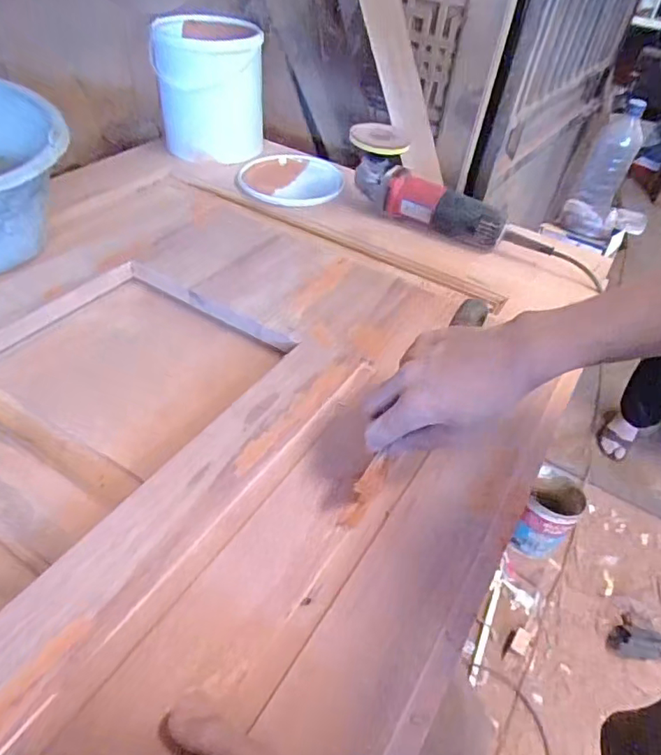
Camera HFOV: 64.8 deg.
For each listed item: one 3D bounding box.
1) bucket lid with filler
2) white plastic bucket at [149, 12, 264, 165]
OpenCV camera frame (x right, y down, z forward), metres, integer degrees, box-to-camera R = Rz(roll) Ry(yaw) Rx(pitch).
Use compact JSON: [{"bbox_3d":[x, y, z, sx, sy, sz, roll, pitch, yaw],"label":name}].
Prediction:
[{"bbox_3d":[-0.068,-0.333,0.882,0.171,0.019,0.171,3,44,-6],"label":"bucket lid with filler"},{"bbox_3d":[-0.208,-0.503,0.919,0.169,0.195,0.157,-1,45,-10],"label":"white plastic bucket"}]

